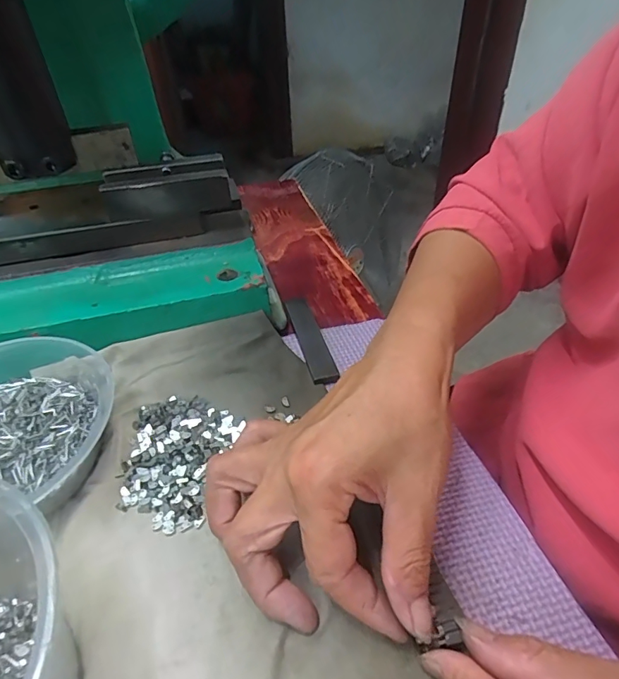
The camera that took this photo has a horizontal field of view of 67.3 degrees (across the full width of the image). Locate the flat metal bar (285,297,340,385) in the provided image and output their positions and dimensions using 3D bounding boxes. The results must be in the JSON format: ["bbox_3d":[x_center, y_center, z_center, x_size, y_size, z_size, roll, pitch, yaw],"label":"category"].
[{"bbox_3d":[0.000,-0.004,0.349,0.020,0.005,0.105,-10,42,-10],"label":"flat metal bar"}]

